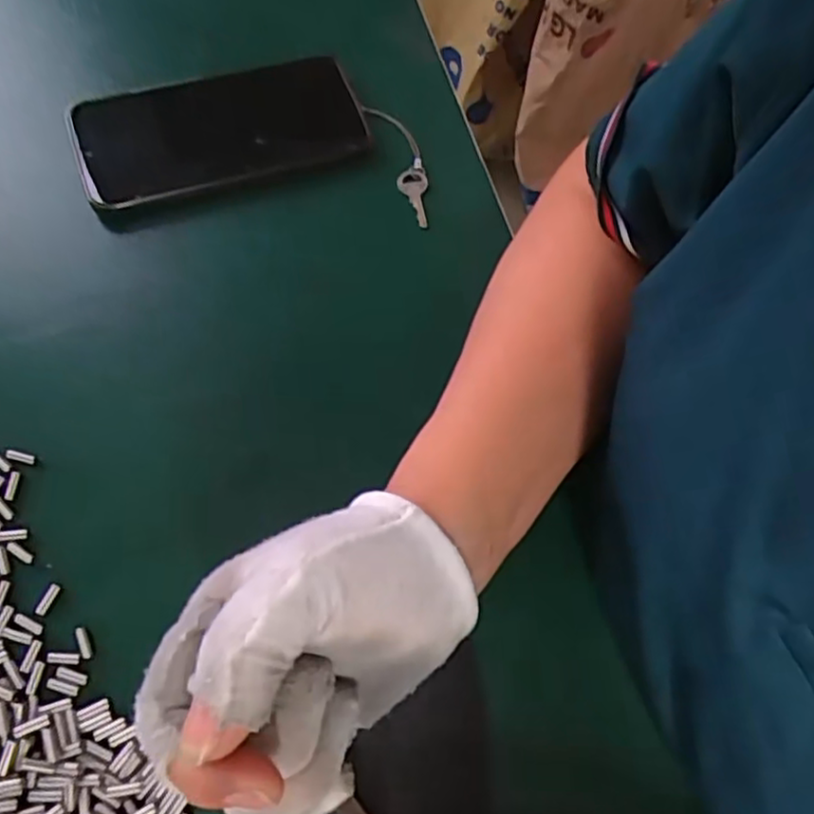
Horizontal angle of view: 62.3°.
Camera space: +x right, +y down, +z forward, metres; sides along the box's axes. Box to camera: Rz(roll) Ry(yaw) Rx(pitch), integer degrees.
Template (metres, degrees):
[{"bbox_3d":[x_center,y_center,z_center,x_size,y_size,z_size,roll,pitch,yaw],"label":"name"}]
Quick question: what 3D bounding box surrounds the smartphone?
[{"bbox_3d":[-0.107,-0.161,0.384,0.155,0.013,0.067,-18,85,-9],"label":"smartphone"}]

